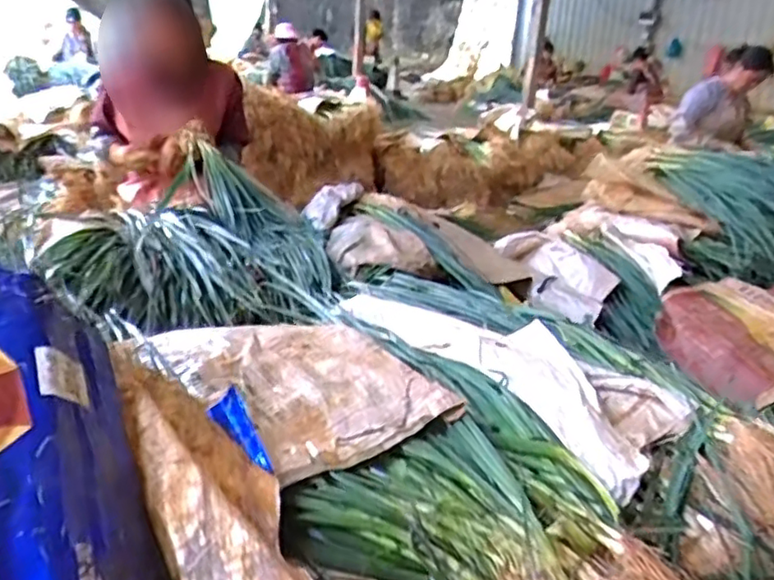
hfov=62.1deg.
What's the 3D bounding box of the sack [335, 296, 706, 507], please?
[{"bbox_3d":[0.166,0.097,0.891,0.186,0.074,0.486,-13,27,-35],"label":"sack"}]

